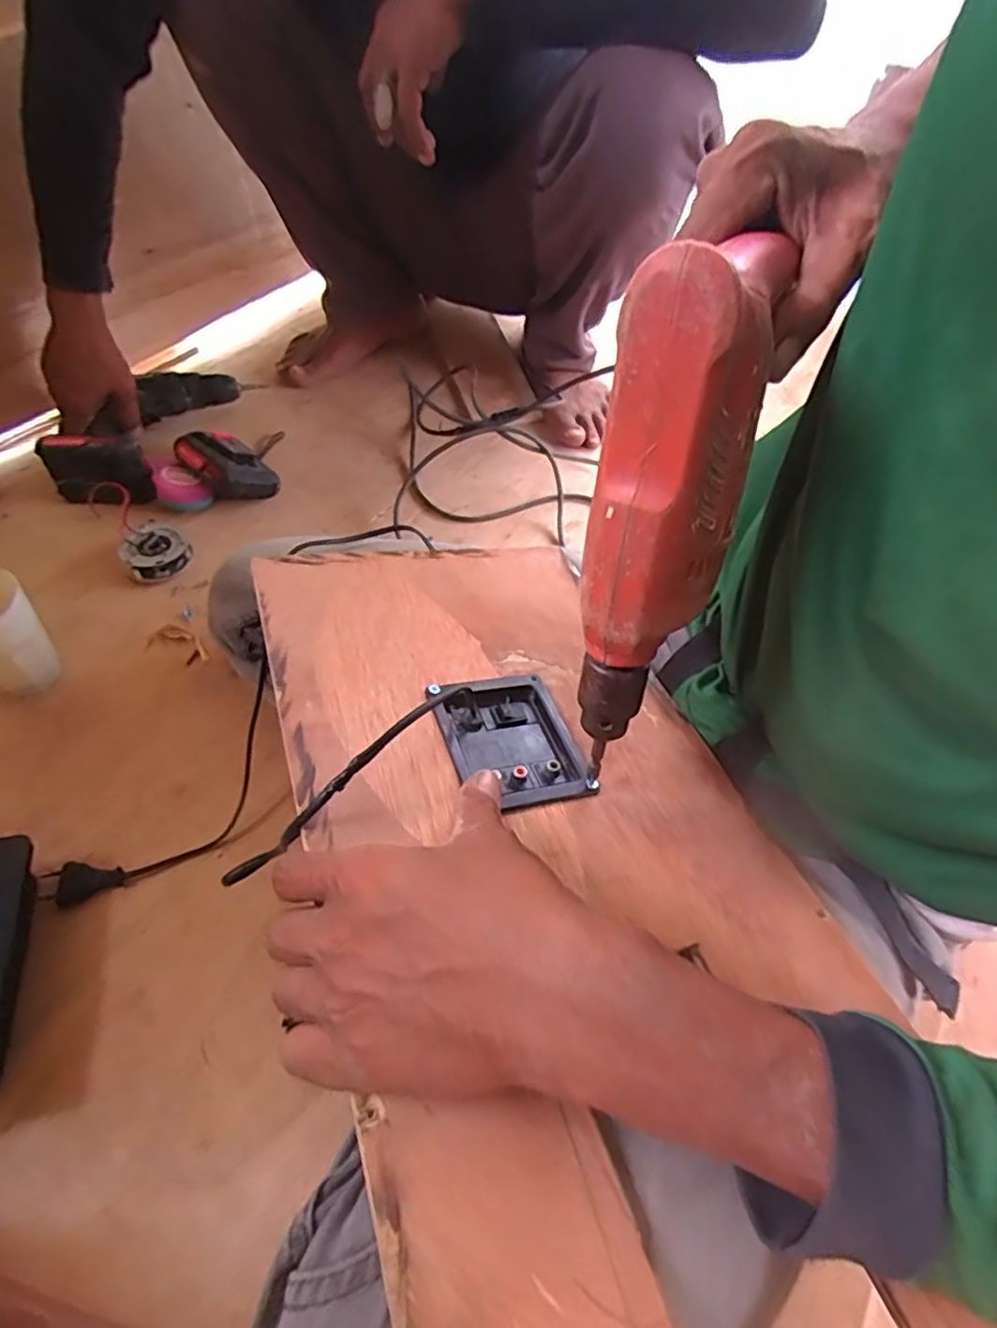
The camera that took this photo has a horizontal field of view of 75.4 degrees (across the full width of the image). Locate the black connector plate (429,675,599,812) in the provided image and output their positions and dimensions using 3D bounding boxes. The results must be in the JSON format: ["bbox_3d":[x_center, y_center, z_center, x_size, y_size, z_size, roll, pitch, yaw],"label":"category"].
[{"bbox_3d":[0.007,0.045,0.382,0.074,0.020,0.092,-13,56,-13],"label":"black connector plate"}]

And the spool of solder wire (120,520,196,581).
[{"bbox_3d":[-0.367,-0.123,0.691,0.060,0.029,0.063,2,54,-3],"label":"spool of solder wire"}]

